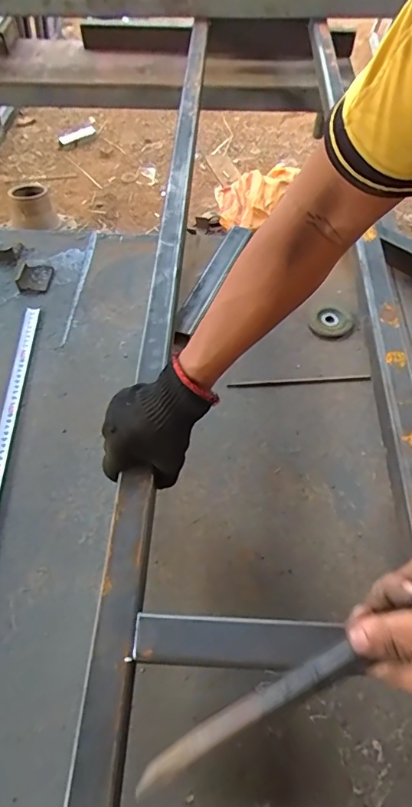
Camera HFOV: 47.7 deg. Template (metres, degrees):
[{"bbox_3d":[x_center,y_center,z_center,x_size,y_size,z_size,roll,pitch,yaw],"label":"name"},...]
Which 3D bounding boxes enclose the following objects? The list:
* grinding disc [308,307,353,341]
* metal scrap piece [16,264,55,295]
[{"bbox_3d":[0.204,-0.129,0.755,0.067,0.009,0.062,1,57,-1],"label":"grinding disc"},{"bbox_3d":[-0.298,-0.220,0.809,0.053,0.016,0.065,-3,57,-3],"label":"metal scrap piece"}]

